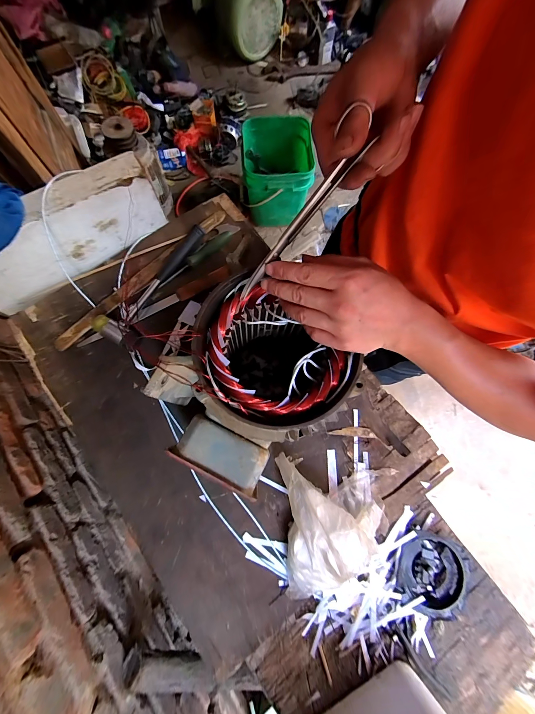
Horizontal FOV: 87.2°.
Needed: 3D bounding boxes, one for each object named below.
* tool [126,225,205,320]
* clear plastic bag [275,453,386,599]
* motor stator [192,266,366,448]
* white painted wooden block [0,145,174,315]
[{"bbox_3d":[-0.192,-0.162,0.529,0.029,0.020,0.217,31,77,6],"label":"tool"},{"bbox_3d":[0.103,0.250,0.414,0.150,0.089,0.183,-5,76,-3],"label":"clear plastic bag"},{"bbox_3d":[0.007,0.020,0.405,0.174,0.220,0.164,7,75,0],"label":"motor stator"},{"bbox_3d":[-0.357,-0.213,0.501,0.363,0.129,0.082,-38,80,-11],"label":"white painted wooden block"}]

